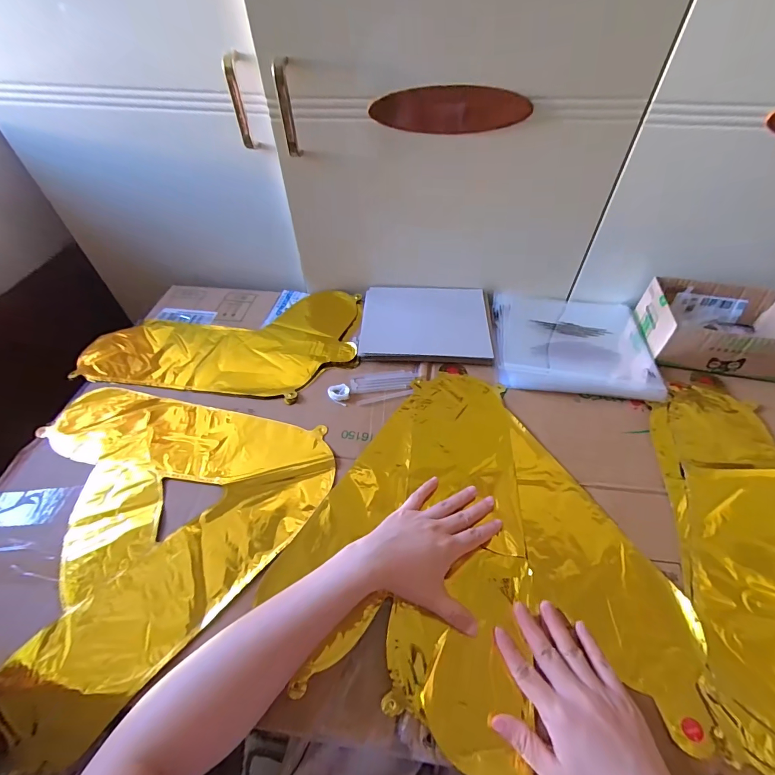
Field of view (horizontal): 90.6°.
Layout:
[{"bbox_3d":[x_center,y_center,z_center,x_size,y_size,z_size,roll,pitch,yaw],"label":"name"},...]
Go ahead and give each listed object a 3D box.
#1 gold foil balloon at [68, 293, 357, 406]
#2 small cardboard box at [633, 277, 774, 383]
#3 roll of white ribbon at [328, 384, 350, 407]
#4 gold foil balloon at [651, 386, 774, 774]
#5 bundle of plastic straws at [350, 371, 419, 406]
[{"bbox_3d":[-0.251,-0.066,0.593,0.404,0.017,0.220,-2,50,0],"label":"gold foil balloon"},{"bbox_3d":[0.475,-0.087,0.552,0.183,0.065,0.137,10,51,10],"label":"small cardboard box"},{"bbox_3d":[-0.066,0.010,0.518,0.028,0.008,0.030,-1,50,1],"label":"roll of white ribbon"},{"bbox_3d":[0.402,0.164,0.375,0.209,0.019,0.403,12,52,11],"label":"gold foil balloon"},{"bbox_3d":[-0.003,-0.002,0.533,0.092,0.005,0.047,-12,51,-8],"label":"bundle of plastic straws"}]

